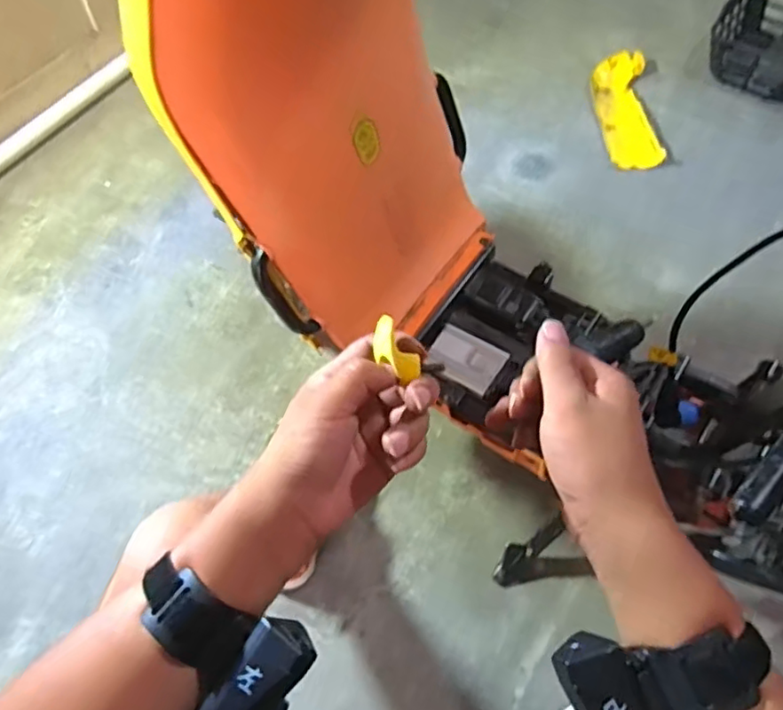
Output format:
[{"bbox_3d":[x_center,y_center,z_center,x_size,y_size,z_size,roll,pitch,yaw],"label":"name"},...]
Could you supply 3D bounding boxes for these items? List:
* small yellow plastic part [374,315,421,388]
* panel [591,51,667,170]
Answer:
[{"bbox_3d":[0.002,-0.002,0.359,0.018,0.015,0.040,-33,79,-19],"label":"small yellow plastic part"},{"bbox_3d":[0.552,-0.583,1.428,0.128,0.029,0.414,5,58,3],"label":"panel"}]

